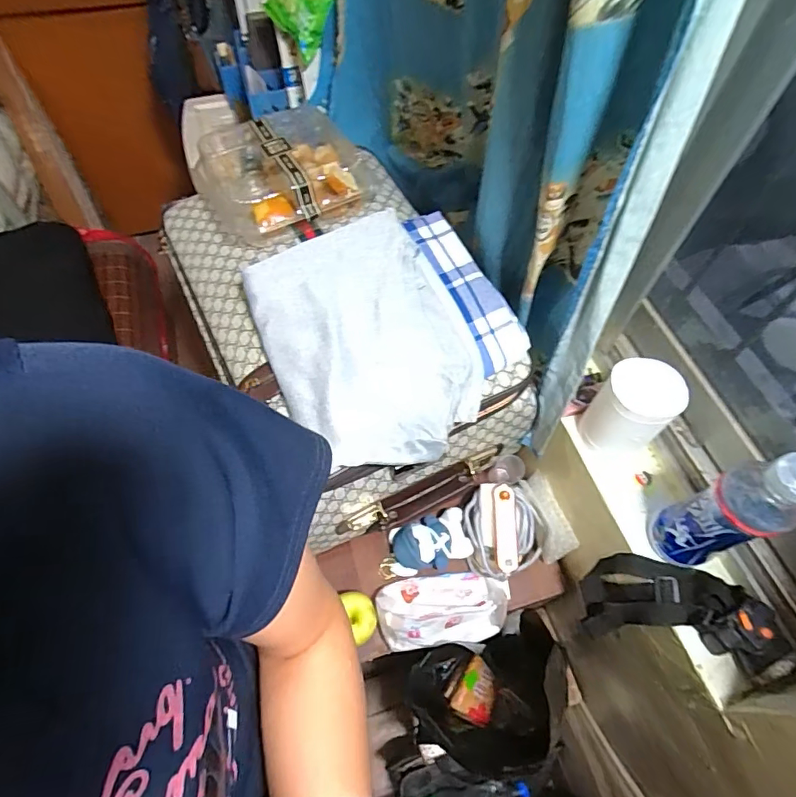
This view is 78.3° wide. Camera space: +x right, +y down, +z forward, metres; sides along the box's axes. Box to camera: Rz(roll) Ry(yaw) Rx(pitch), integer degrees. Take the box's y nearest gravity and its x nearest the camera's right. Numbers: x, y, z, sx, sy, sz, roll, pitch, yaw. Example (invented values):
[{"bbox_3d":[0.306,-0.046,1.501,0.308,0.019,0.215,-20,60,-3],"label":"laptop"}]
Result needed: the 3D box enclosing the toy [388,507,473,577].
[{"bbox_3d":[0.047,0.224,0.758,0.123,0.052,0.081,-13,61,-8],"label":"toy"}]

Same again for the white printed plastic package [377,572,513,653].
[{"bbox_3d":[0.067,0.301,0.705,0.193,0.072,0.098,-6,61,-4],"label":"white printed plastic package"}]

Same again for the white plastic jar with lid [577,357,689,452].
[{"bbox_3d":[0.284,0.016,0.604,0.078,0.129,0.074,0,60,0],"label":"white plastic jar with lid"}]

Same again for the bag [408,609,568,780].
[{"bbox_3d":[0.127,0.436,0.720,0.199,0.281,0.145,-16,62,-10],"label":"bag"}]

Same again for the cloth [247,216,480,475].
[{"bbox_3d":[-0.040,-0.068,0.616,0.235,0.056,0.311,-23,76,-10],"label":"cloth"}]

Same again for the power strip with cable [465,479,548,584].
[{"bbox_3d":[0.162,0.196,0.748,0.112,0.084,0.148,-8,61,-5],"label":"power strip with cable"}]

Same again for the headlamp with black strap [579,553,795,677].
[{"bbox_3d":[0.311,0.244,0.578,0.092,0.236,0.085,41,62,-20],"label":"headlamp with black strap"}]

